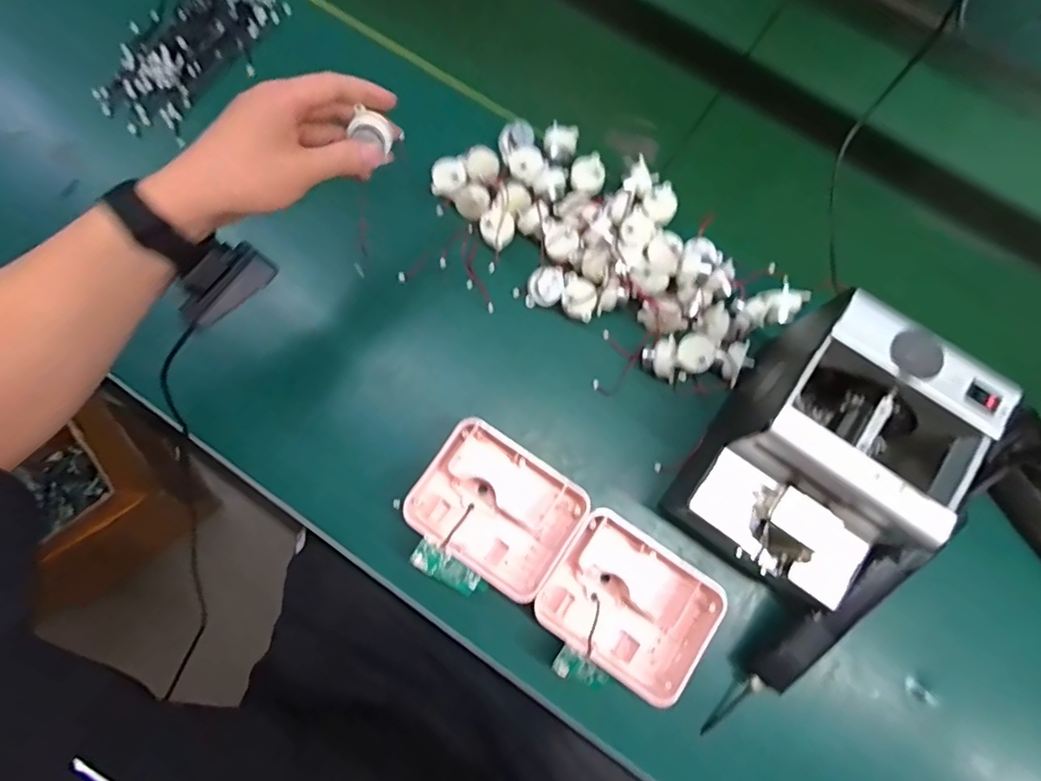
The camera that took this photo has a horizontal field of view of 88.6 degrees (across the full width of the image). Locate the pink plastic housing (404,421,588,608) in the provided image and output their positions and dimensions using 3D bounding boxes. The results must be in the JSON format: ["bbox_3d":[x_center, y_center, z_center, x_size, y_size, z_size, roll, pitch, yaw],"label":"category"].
[{"bbox_3d":[-0.019,0.097,0.448,0.127,0.041,0.102,34,77,5],"label":"pink plastic housing"}]

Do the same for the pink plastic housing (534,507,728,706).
[{"bbox_3d":[0.087,0.172,0.432,0.127,0.043,0.102,35,77,6],"label":"pink plastic housing"}]

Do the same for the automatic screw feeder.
[{"bbox_3d":[0.224,0.052,0.405,0.127,0.147,0.183,34,77,5],"label":"automatic screw feeder"}]

